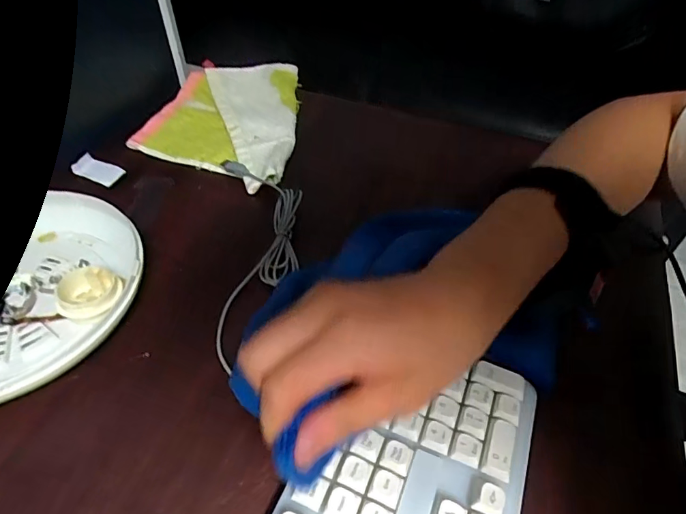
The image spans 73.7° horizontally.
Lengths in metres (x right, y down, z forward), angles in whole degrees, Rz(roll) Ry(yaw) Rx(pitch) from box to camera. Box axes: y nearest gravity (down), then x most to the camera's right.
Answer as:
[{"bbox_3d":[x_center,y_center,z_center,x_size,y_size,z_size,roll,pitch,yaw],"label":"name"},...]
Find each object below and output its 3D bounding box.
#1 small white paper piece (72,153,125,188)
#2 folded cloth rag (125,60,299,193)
[{"bbox_3d":[-0.259,-0.092,0.483,0.045,0.004,0.028,23,54,-6],"label":"small white paper piece"},{"bbox_3d":[-0.134,-0.176,0.548,0.174,0.022,0.236,8,48,5],"label":"folded cloth rag"}]

